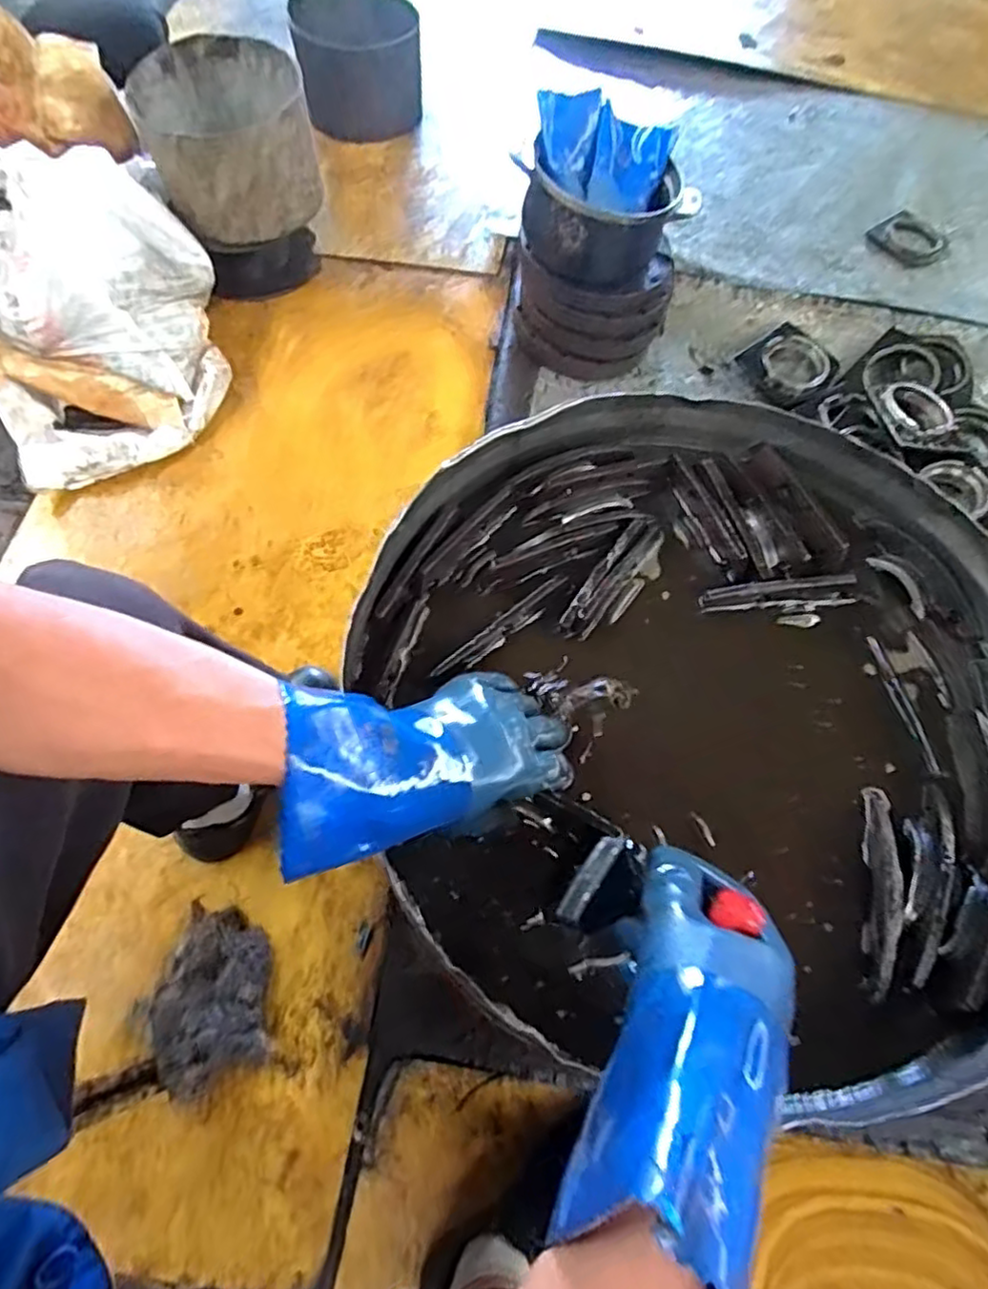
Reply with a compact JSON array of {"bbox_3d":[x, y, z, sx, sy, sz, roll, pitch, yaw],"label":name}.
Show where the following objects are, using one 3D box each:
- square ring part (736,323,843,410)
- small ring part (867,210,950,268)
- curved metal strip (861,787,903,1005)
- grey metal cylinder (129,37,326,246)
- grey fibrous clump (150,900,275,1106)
[{"bbox_3d":[0.549,-0.519,1.236,0.139,0.016,0.151,-35,77,5],"label":"square ring part"},{"bbox_3d":[0.941,-0.913,1.500,0.145,0.019,0.166,-32,70,-17],"label":"small ring part"},{"bbox_3d":[0.296,0.184,0.507,0.017,0.030,0.157,15,64,4],"label":"curved metal strip"},{"bbox_3d":[-0.473,-0.906,1.210,0.286,0.191,0.278,-22,67,-13],"label":"grey metal cylinder"},{"bbox_3d":[-0.324,0.398,0.762,0.119,0.077,0.198,-10,65,-9],"label":"grey fibrous clump"}]

